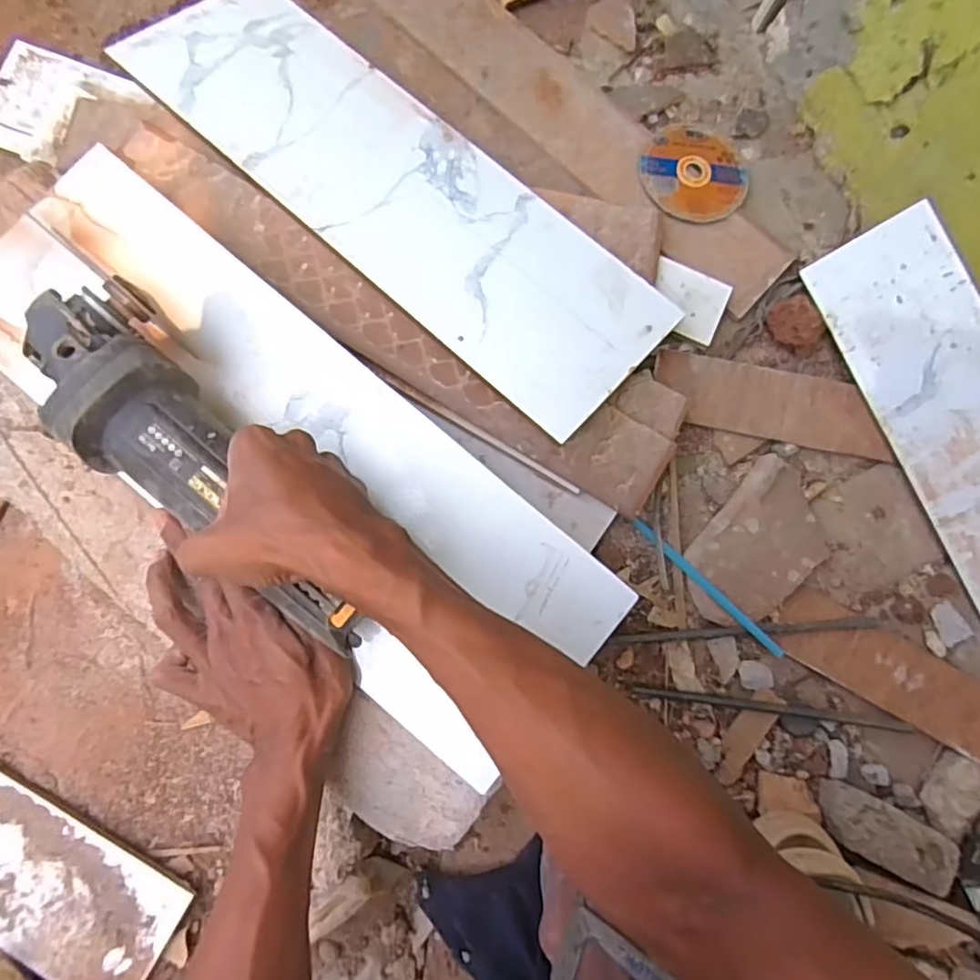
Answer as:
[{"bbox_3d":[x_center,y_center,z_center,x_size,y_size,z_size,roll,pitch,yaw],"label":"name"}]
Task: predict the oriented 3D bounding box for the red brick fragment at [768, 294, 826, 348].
[{"bbox_3d":[0.267,-0.146,0.539,0.039,0.029,0.045,-29,85,-5],"label":"red brick fragment"}]

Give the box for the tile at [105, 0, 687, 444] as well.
[{"bbox_3d":[-0.079,-0.247,0.501,0.487,0.006,0.158,42,71,7],"label":"tile"}]

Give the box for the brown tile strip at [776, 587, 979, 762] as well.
[{"bbox_3d":[0.361,0.166,0.511,0.251,0.015,0.061,29,83,2],"label":"brown tile strip"}]

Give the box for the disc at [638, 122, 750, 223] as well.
[{"bbox_3d":[0.185,-0.286,0.560,0.097,0.009,0.101,1,77,-5],"label":"disc"}]

